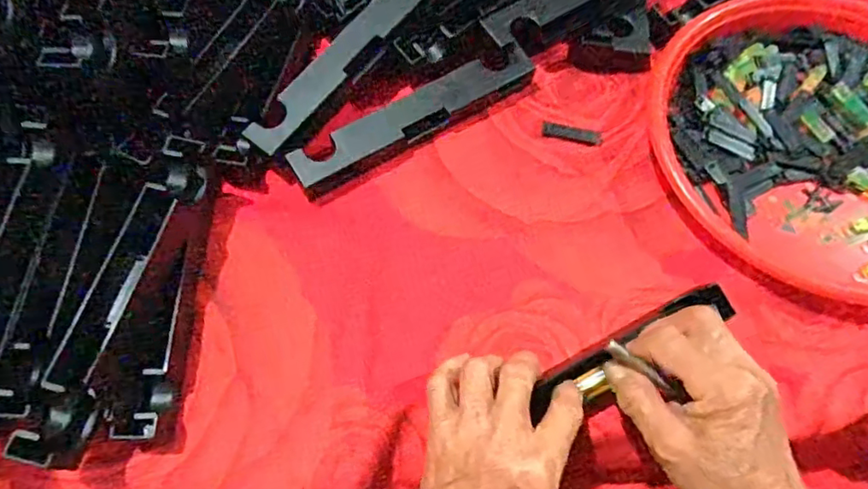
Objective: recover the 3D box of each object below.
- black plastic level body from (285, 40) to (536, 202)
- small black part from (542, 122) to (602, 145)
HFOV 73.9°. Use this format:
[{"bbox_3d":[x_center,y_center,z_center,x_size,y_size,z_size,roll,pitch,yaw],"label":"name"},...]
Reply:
[{"bbox_3d":[-0.012,-0.092,0.418,0.191,0.024,0.030,-29,67,-11],"label":"black plastic level body"},{"bbox_3d":[0.104,-0.083,0.433,0.044,0.004,0.012,9,66,7],"label":"small black part"}]

